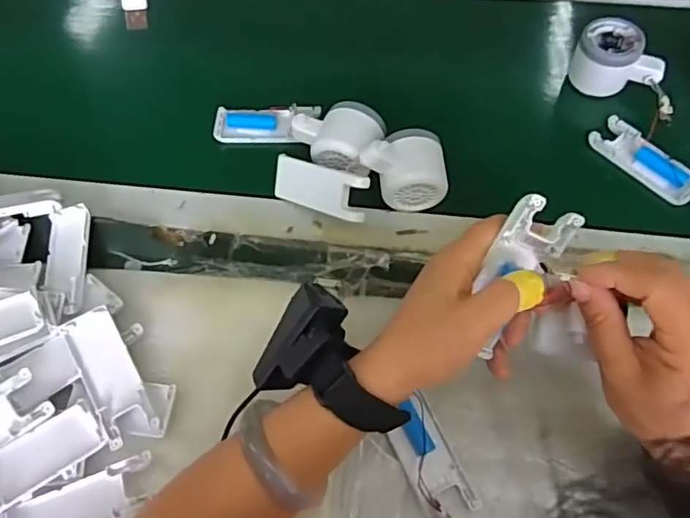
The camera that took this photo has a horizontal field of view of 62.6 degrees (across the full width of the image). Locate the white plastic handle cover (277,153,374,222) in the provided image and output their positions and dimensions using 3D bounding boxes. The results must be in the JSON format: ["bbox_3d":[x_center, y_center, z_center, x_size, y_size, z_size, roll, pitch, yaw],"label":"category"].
[{"bbox_3d":[-0.021,-0.063,0.505,0.101,0.039,0.012,22,23,36],"label":"white plastic handle cover"}]

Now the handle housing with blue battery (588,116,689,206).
[{"bbox_3d":[0.281,-0.093,0.528,0.039,0.016,0.103,-37,67,-15],"label":"handle housing with blue battery"}]

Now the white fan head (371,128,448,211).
[{"bbox_3d":[0.057,-0.079,0.506,0.063,0.063,0.055,-4,63,1],"label":"white fan head"}]

